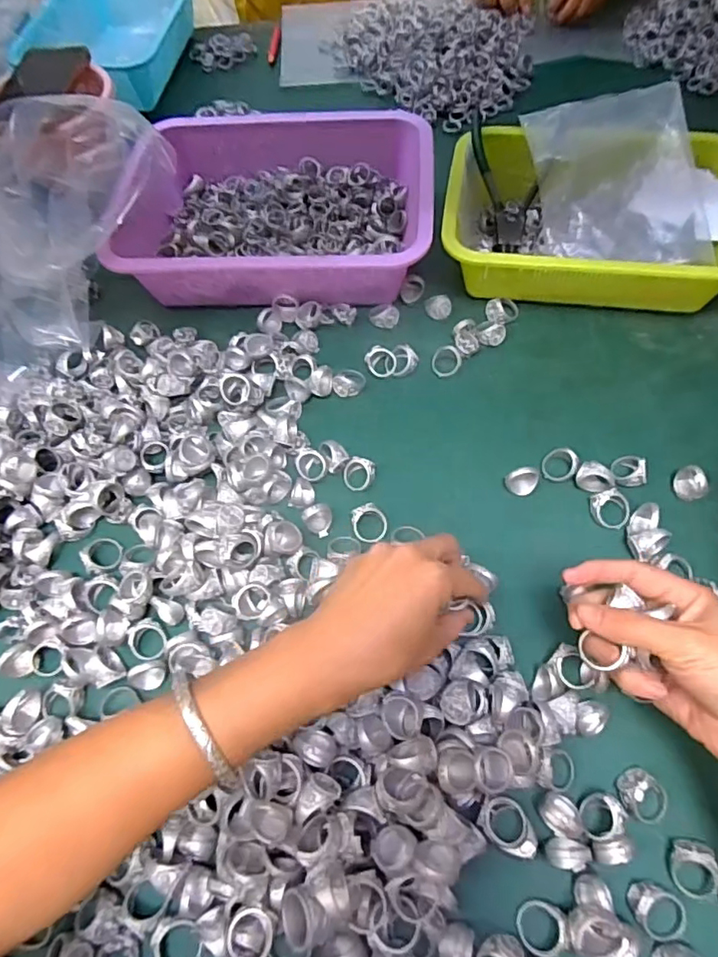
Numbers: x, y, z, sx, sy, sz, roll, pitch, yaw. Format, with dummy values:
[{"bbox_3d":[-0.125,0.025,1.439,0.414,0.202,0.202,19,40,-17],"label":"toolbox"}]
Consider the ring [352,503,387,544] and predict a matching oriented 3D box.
[{"bbox_3d":[0.009,0.034,0.439,0.026,0.006,0.030,-17,92,-7],"label":"ring"}]

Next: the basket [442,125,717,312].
[{"bbox_3d":[0.217,-0.253,0.531,0.256,0.072,0.184,9,63,8],"label":"basket"}]

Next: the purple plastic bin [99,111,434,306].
[{"bbox_3d":[-0.081,-0.282,0.574,0.303,0.067,0.234,0,62,3],"label":"purple plastic bin"}]

